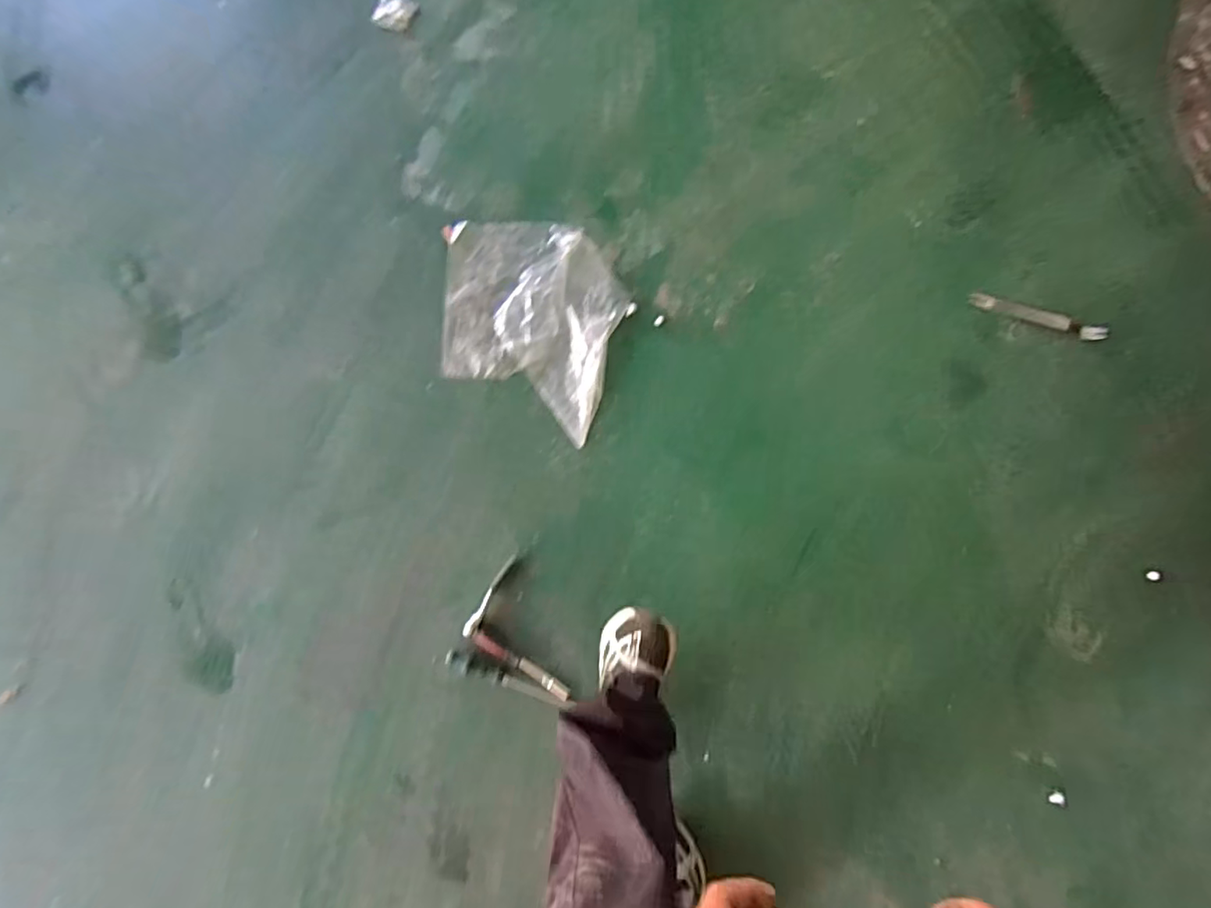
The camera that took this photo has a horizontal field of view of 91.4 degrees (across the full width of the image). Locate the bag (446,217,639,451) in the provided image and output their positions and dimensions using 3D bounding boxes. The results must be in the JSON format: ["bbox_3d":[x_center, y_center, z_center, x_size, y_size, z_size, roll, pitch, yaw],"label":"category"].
[{"bbox_3d":[-0.144,-0.262,1.113,0.357,0.022,0.354,20,83,4],"label":"bag"}]

